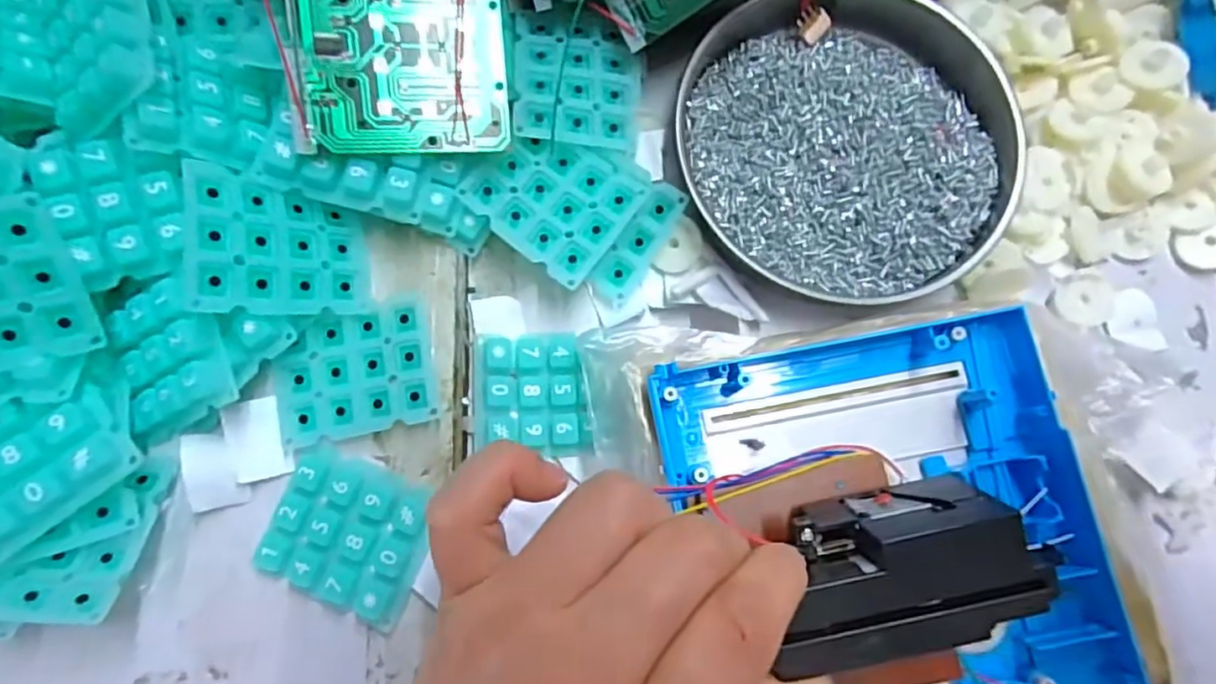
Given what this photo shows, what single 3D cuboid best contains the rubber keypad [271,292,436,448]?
[{"bbox_3d":[-0.096,0.011,0.239,0.058,0.006,0.046,-13,84,-3],"label":"rubber keypad"}]

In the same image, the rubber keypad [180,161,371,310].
[{"bbox_3d":[-0.116,-0.034,0.227,0.059,0.005,0.048,2,80,-44],"label":"rubber keypad"}]

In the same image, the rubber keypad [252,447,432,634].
[{"bbox_3d":[-0.093,0.069,0.228,0.055,0.012,0.047,21,84,1],"label":"rubber keypad"}]

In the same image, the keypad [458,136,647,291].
[{"bbox_3d":[-0.022,-0.056,0.249,0.056,0.008,0.048,36,84,2],"label":"keypad"}]

